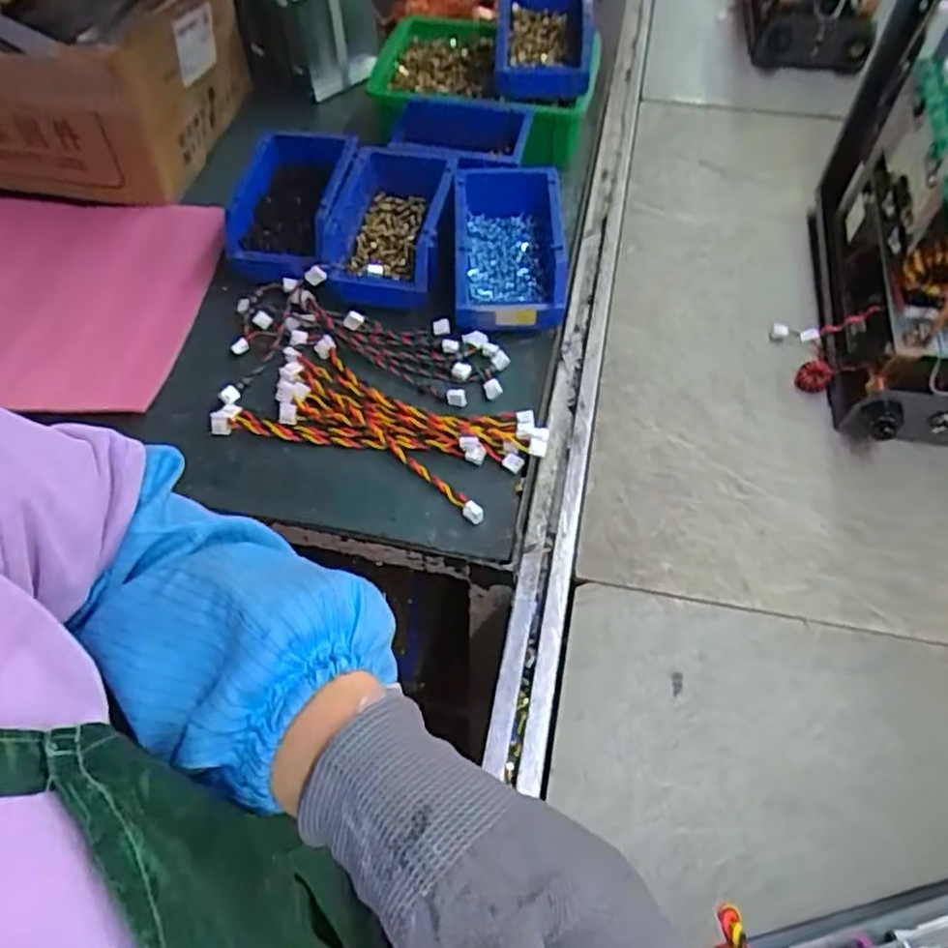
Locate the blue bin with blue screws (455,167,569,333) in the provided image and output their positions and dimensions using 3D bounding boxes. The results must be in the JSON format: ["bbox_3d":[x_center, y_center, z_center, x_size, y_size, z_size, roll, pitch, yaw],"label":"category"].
[{"bbox_3d":[0.033,-0.225,0.686,0.108,0.066,0.185,0,56,1],"label":"blue bin with blue screws"}]

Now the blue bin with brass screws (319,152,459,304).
[{"bbox_3d":[-0.081,-0.256,0.717,0.119,0.069,0.200,12,57,9],"label":"blue bin with brass screws"}]

